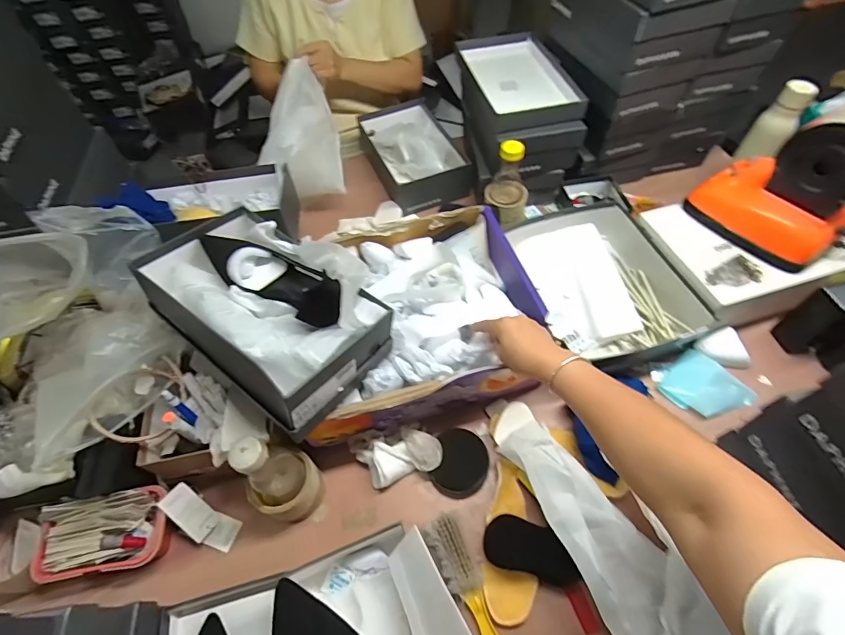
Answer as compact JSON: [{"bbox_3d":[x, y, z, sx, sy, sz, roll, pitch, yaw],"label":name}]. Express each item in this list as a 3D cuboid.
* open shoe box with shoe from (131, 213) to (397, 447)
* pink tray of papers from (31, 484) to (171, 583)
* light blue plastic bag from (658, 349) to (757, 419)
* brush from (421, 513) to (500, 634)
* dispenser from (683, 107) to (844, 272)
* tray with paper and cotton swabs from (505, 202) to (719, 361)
[{"bbox_3d":[-0.212,-0.014,0.570,0.303,0.124,0.200,31,63,21],"label":"open shoe box with shoe"},{"bbox_3d":[-0.439,0.296,0.575,0.168,0.052,0.098,-8,56,-3],"label":"pink tray of papers"},{"bbox_3d":[0.462,0.119,0.682,0.100,0.015,0.112,-43,72,-8],"label":"light blue plastic bag"},{"bbox_3d":[0.070,0.366,0.530,0.047,0.025,0.227,-24,59,-13],"label":"brush"},{"bbox_3d":[0.584,-0.222,0.661,0.119,0.221,0.210,-31,61,-17],"label":"dispenser"},{"bbox_3d":[0.318,-0.071,0.774,0.228,0.077,0.343,-18,57,-9],"label":"tray with paper and cotton swabs"}]

